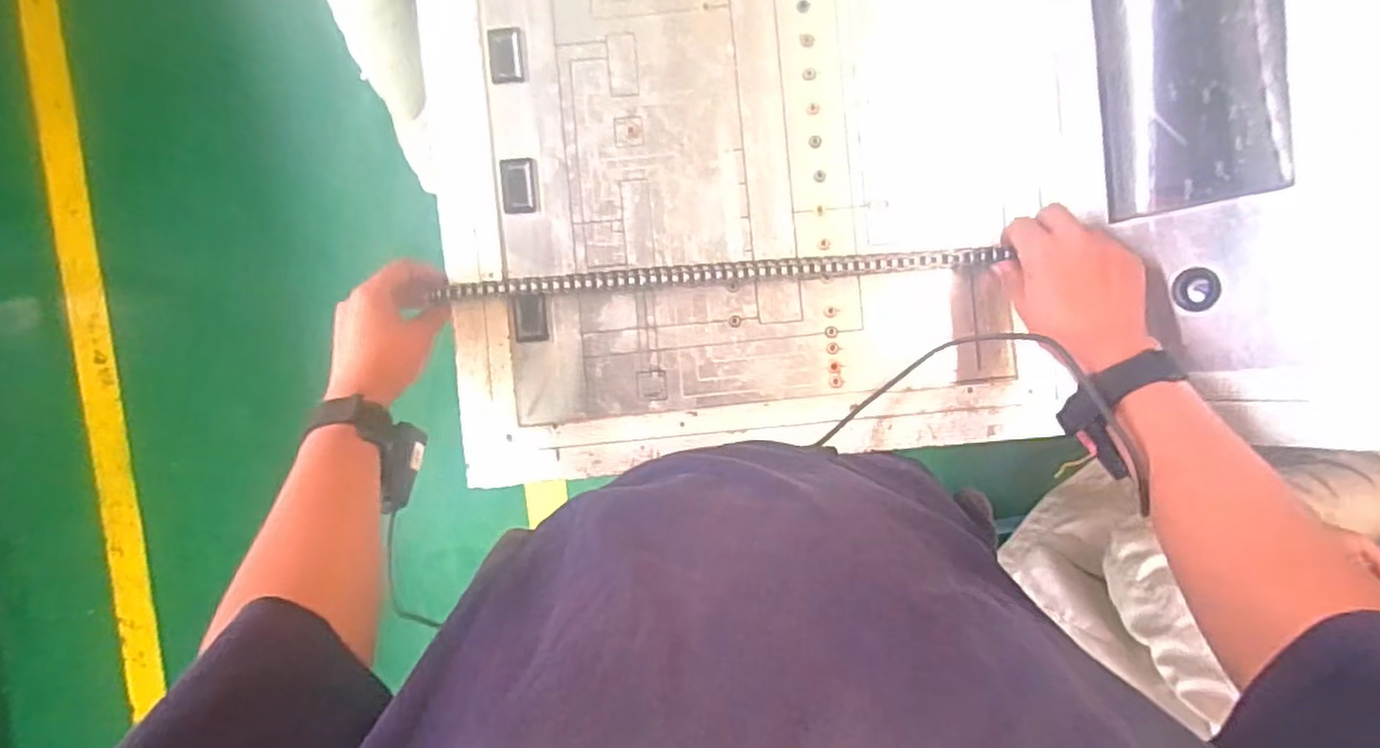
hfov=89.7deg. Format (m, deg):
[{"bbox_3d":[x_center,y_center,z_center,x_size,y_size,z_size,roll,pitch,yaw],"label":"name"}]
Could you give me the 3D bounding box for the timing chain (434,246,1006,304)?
[{"bbox_3d":[0.029,-0.088,0.603,0.467,0.011,0.018,-3,91,2],"label":"timing chain"}]

